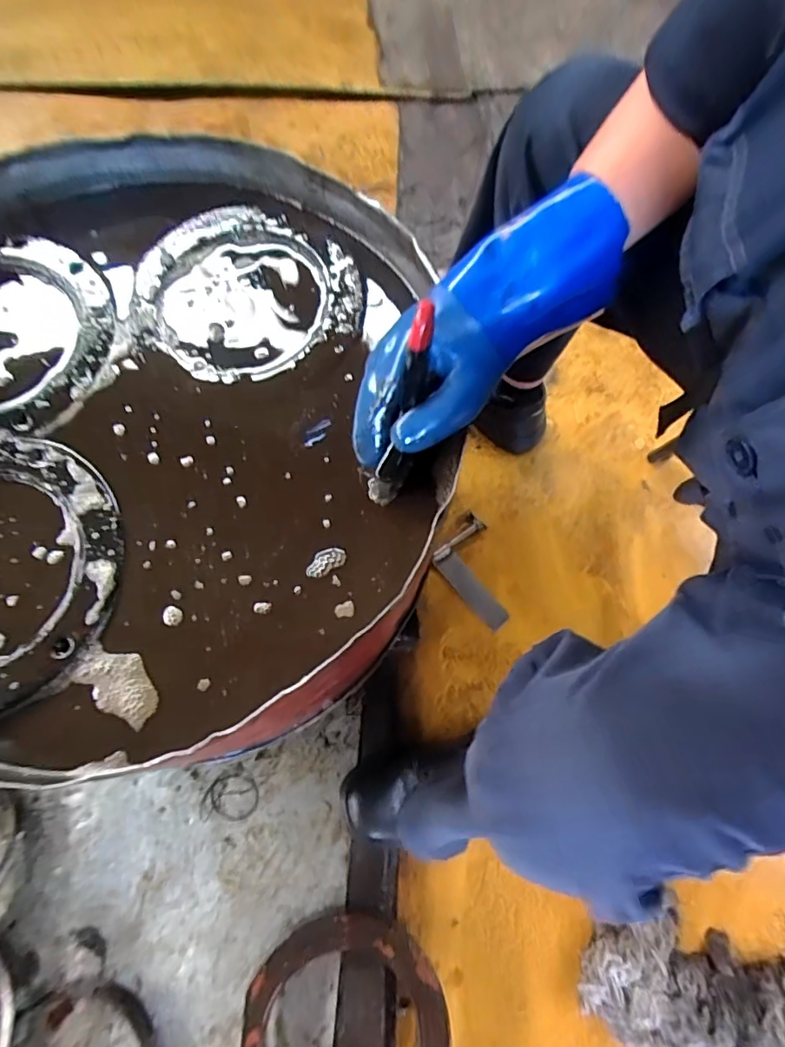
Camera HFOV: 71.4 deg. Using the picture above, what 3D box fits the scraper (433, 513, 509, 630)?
[{"bbox_3d":[0.133,0.071,0.796,0.094,0.013,0.139,-39,75,-12],"label":"scraper"}]

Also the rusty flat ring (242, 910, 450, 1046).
[{"bbox_3d":[-0.048,0.534,0.568,0.207,0.034,0.214,0,71,0],"label":"rusty flat ring"}]

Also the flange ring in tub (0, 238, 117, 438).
[{"bbox_3d":[-0.375,-0.177,0.497,0.226,0.023,0.209,0,71,0],"label":"flange ring in tub"}]

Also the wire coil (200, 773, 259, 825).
[{"bbox_3d":[-0.197,0.332,0.662,0.065,0.006,0.053,1,73,-10],"label":"wire coil"}]

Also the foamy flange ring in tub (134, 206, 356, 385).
[{"bbox_3d":[-0.141,-0.225,0.517,0.192,0.021,0.186,0,71,0],"label":"foamy flange ring in tub"}]

